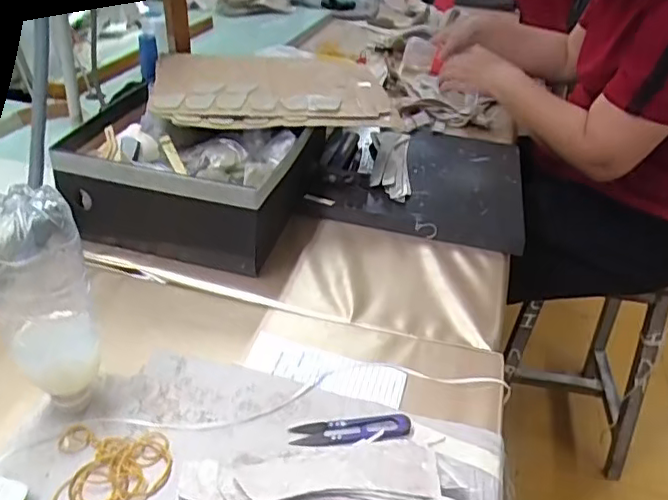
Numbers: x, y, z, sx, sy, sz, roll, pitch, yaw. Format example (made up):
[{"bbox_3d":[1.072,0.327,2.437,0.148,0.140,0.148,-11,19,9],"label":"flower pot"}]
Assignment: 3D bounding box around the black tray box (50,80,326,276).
[{"bbox_3d":[-0.185,-0.091,0.761,0.279,0.125,0.226,9,32,8],"label":"black tray box"}]

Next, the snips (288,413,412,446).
[{"bbox_3d":[0.015,0.152,0.506,0.101,0.006,0.029,-1,32,-9],"label":"snips"}]

